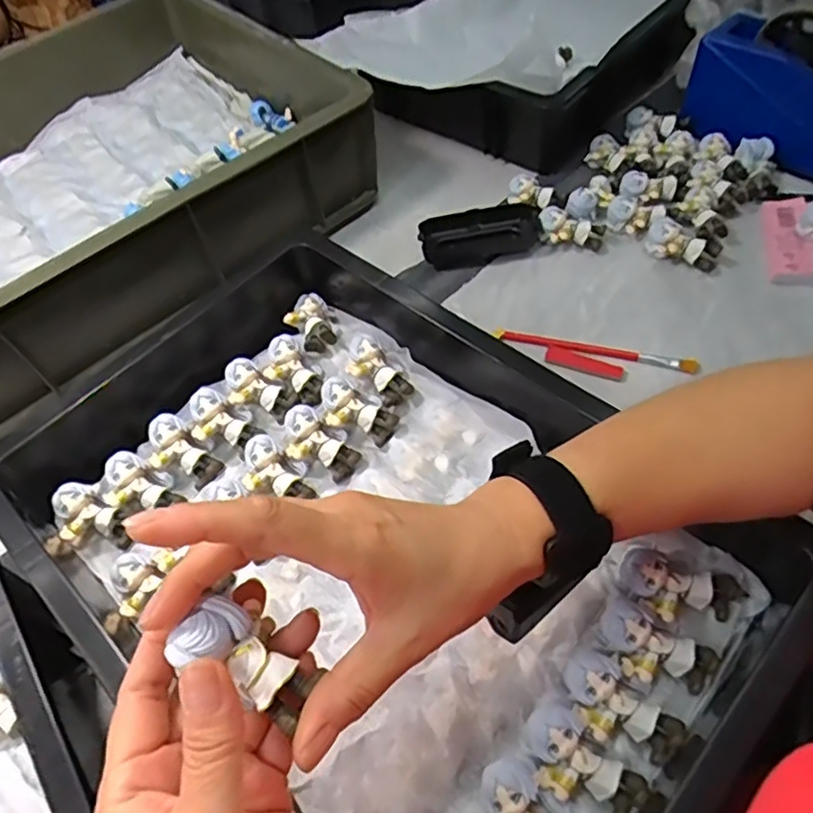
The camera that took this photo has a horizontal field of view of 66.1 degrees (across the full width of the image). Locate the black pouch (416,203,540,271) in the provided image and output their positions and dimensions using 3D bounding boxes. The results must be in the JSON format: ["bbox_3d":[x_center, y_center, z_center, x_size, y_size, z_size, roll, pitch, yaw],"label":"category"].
[{"bbox_3d":[0.072,-0.167,0.619,0.115,0.033,0.054,-8,55,2],"label":"black pouch"}]

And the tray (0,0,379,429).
[{"bbox_3d":[-0.362,-0.194,0.601,0.565,0.120,0.403,-38,59,-18],"label":"tray"}]

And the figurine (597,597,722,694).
[{"bbox_3d":[0.138,0.135,0.346,0.060,0.017,0.036,26,73,2],"label":"figurine"}]

